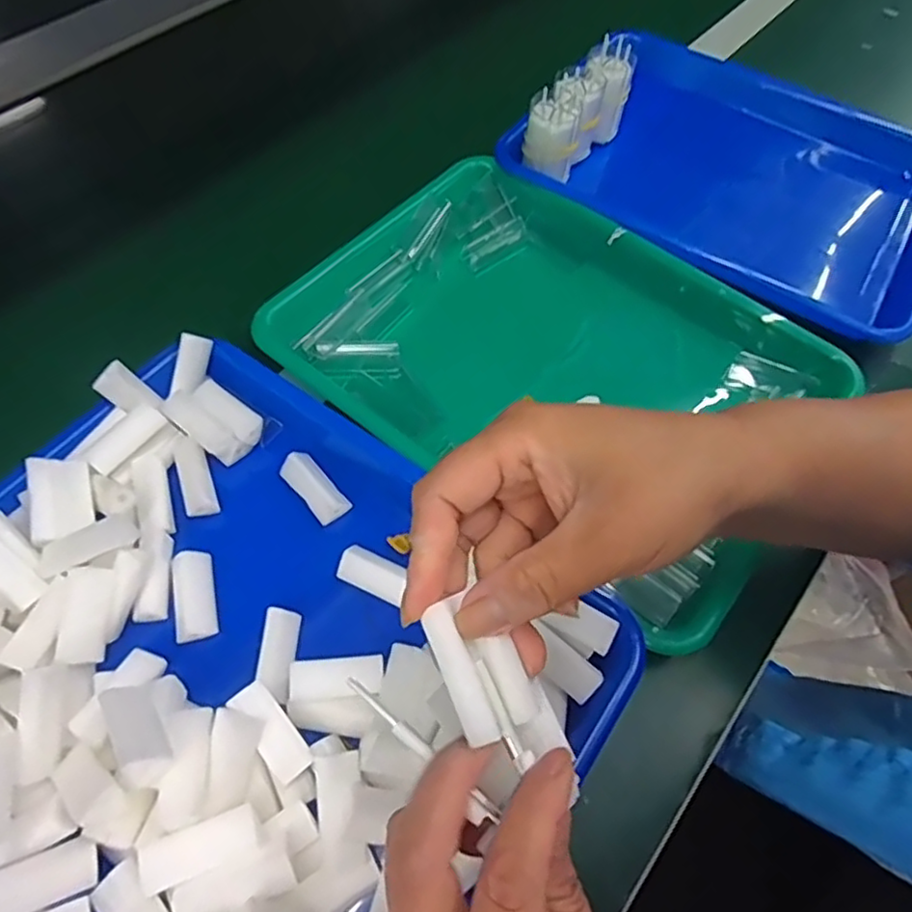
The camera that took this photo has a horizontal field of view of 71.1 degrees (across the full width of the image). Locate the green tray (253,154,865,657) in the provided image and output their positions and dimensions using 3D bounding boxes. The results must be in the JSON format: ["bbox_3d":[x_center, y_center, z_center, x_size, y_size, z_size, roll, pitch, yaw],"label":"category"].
[{"bbox_3d":[0.064,-0.066,0.429,0.333,0.040,0.247,35,64,16],"label":"green tray"}]

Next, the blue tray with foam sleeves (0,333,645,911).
[{"bbox_3d":[-0.110,0.098,0.308,0.316,0.057,0.265,34,64,16],"label":"blue tray with foam sleeves"}]

